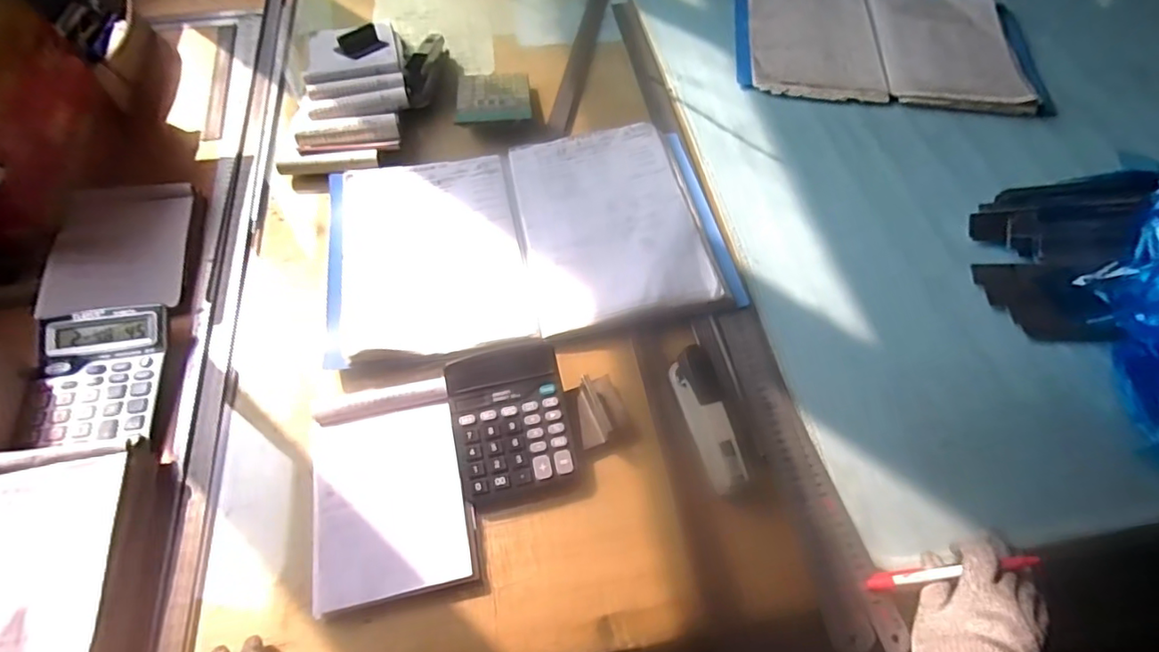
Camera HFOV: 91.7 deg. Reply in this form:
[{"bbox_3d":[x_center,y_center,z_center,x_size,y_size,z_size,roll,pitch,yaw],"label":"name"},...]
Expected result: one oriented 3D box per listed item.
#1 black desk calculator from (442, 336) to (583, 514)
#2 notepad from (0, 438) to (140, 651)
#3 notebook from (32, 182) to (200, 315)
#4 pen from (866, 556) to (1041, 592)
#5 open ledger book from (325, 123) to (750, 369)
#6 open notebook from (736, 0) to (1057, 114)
[{"bbox_3d":[-0.067,0.095,0.564,0.119,0.035,0.149,-12,58,-7],"label":"black desk calculator"},{"bbox_3d":[-0.481,0.206,0.481,0.136,0.022,0.212,-5,60,-10],"label":"notepad"},{"bbox_3d":[-0.569,-0.097,0.695,0.147,0.014,0.203,-9,57,-15],"label":"notebook"},{"bbox_3d":[0.339,0.221,0.508,0.154,0.016,0.015,-11,58,4],"label":"pen"},{"bbox_3d":[-0.072,-0.116,0.716,0.482,0.038,0.318,-10,58,-6],"label":"open ledger book"},{"bbox_3d":[0.518,-0.485,0.956,0.487,0.023,0.334,4,58,3],"label":"open notebook"}]

